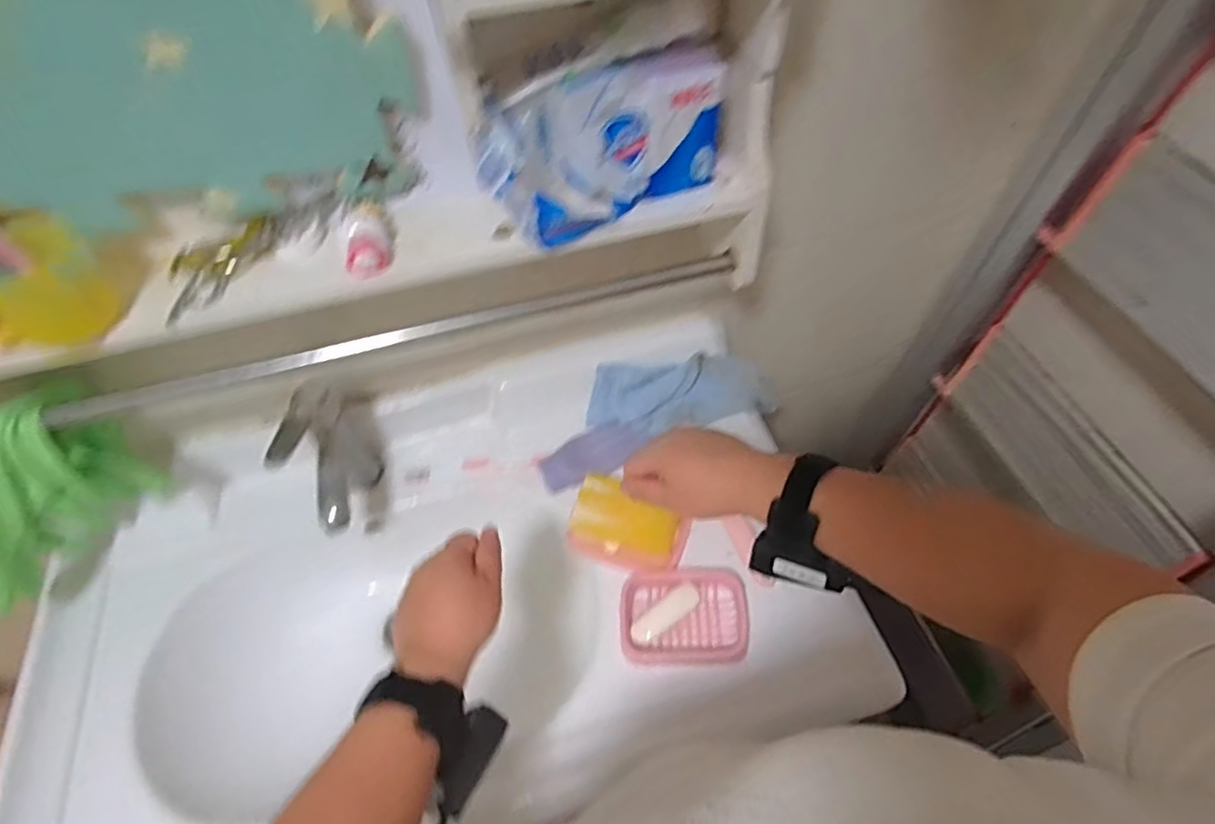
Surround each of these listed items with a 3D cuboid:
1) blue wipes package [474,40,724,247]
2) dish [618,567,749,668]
[{"bbox_3d":[-0.005,-0.213,0.509,0.192,0.103,0.076,-28,56,-17],"label":"blue wipes package"},{"bbox_3d":[0.076,0.206,0.648,0.125,0.031,0.095,-2,53,3],"label":"dish"}]

